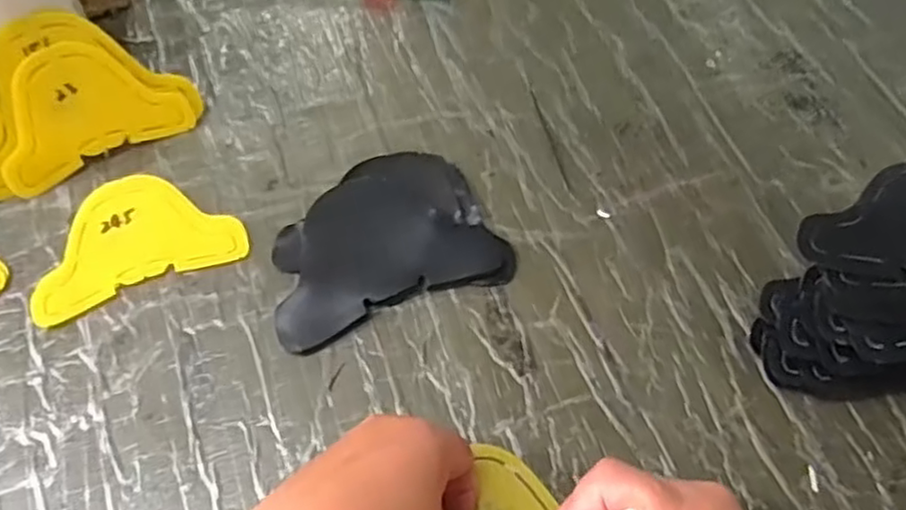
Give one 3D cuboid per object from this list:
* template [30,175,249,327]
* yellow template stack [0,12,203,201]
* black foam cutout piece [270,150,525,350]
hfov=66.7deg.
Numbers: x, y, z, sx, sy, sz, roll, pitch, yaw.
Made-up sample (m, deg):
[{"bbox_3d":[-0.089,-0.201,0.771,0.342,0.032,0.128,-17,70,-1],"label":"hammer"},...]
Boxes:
[{"bbox_3d":[-0.205,-0.014,0.442,0.126,0.005,0.086,-22,65,-14],"label":"template"},{"bbox_3d":[-0.248,-0.103,0.443,0.141,0.096,0.008,-29,39,-17],"label":"yellow template stack"},{"bbox_3d":[-0.048,-0.012,0.447,0.147,0.016,0.110,-19,64,-12],"label":"black foam cutout piece"}]

